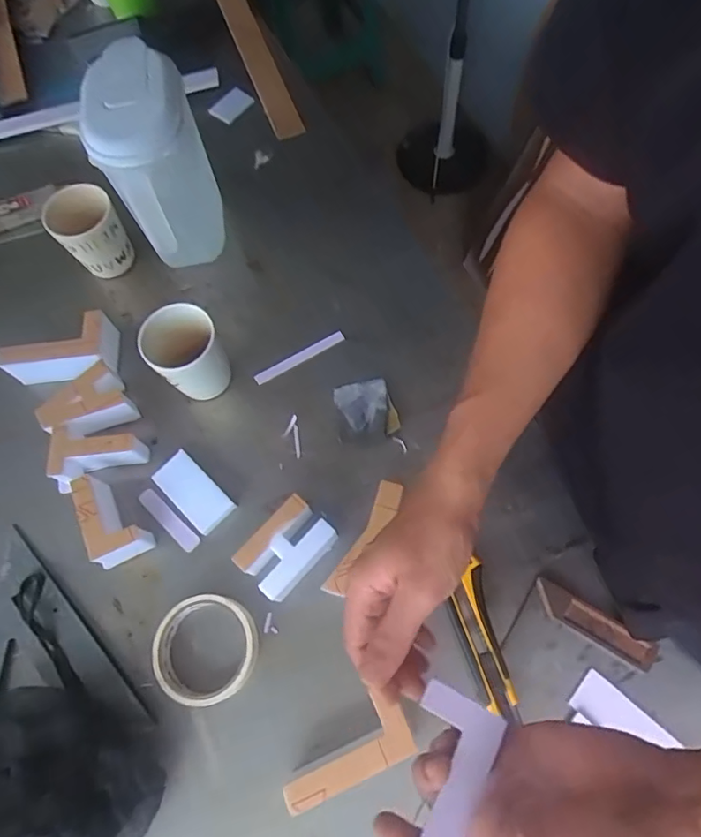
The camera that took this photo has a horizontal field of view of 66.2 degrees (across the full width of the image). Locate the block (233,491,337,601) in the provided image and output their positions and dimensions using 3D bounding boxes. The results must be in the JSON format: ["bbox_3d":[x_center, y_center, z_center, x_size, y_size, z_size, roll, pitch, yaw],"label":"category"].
[{"bbox_3d":[-0.060,0.123,0.507,0.065,0.045,0.083,41,75,16],"label":"block"}]

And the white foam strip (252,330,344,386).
[{"bbox_3d":[-0.057,-0.069,0.599,0.108,0.006,0.013,-28,70,-9],"label":"white foam strip"}]

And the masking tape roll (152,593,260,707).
[{"bbox_3d":[-0.129,0.207,0.487,0.091,0.026,0.090,-1,69,2],"label":"masking tape roll"}]

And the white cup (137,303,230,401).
[{"bbox_3d":[-0.166,-0.060,0.552,0.070,0.094,0.073,-1,69,2],"label":"white cup"}]

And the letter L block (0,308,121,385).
[{"bbox_3d":[-0.319,-0.079,0.602,0.124,0.048,0.064,-3,69,1],"label":"letter L block"}]

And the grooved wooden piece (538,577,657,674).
[{"bbox_3d":[0.216,0.183,0.478,0.108,0.013,0.028,31,73,13],"label":"grooved wooden piece"}]

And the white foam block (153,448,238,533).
[{"bbox_3d":[-0.159,0.074,0.544,0.086,0.013,0.043,42,75,16],"label":"white foam block"}]

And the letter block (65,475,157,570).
[{"bbox_3d":[-0.232,0.095,0.521,0.051,0.043,0.080,-26,70,-8],"label":"letter block"}]

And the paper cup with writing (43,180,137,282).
[{"bbox_3d":[-0.299,-0.216,0.619,0.076,0.091,0.065,-30,71,-9],"label":"paper cup with writing"}]

